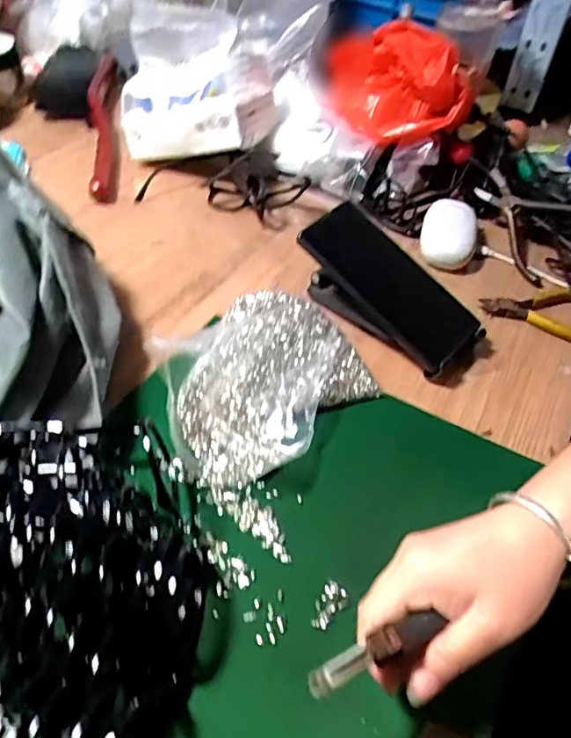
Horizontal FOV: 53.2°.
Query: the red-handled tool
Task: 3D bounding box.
[{"bbox_3d":[-0.267,-0.328,0.725,0.104,0.045,0.383,-7,48,-10],"label":"red-handled tool"}]

